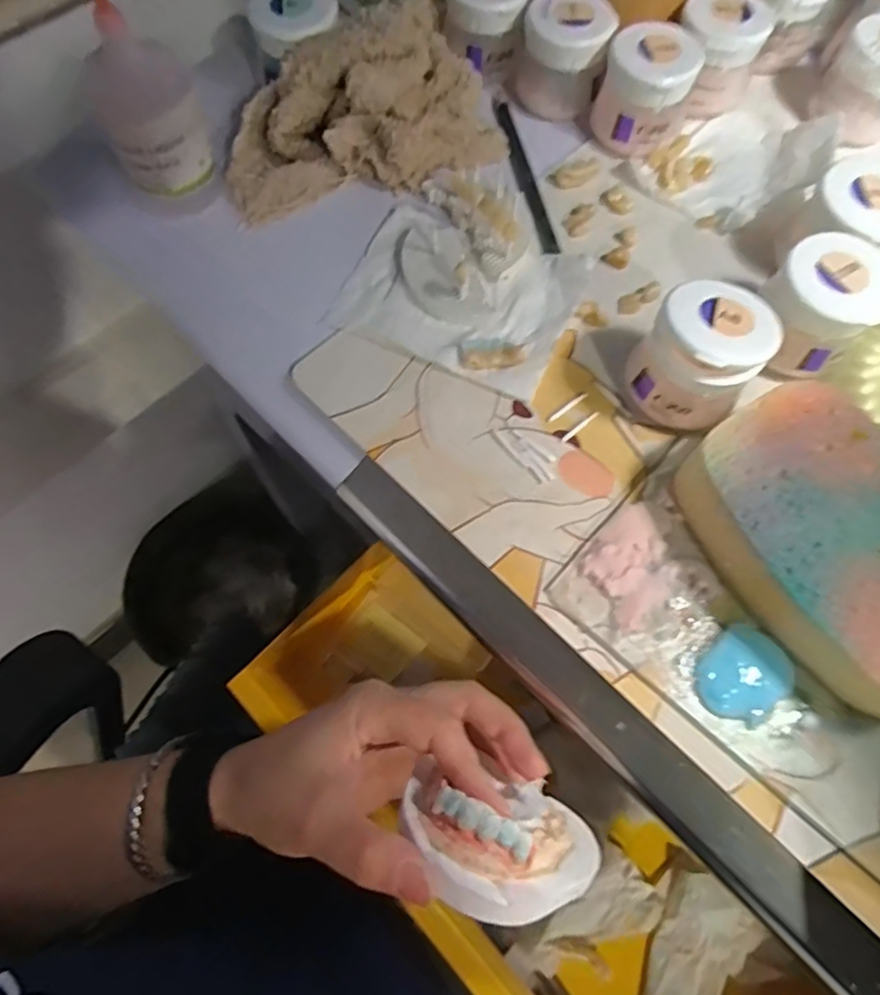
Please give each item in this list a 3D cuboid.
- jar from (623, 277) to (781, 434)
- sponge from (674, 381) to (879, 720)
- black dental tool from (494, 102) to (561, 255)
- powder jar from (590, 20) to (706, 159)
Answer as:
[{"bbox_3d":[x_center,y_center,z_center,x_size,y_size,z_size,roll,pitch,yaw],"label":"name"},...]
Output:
[{"bbox_3d":[0.118,-0.064,0.291,0.049,0.057,0.049,0,68,-1],"label":"jar"},{"bbox_3d":[0.165,0.023,0.265,0.099,0.036,0.136,-27,71,-11],"label":"sponge"},{"bbox_3d":[0.049,-0.190,0.366,0.010,0.009,0.120,-10,68,-5],"label":"black dental tool"},{"bbox_3d":[0.117,-0.232,0.361,0.049,0.047,0.049,0,68,-1],"label":"powder jar"}]

